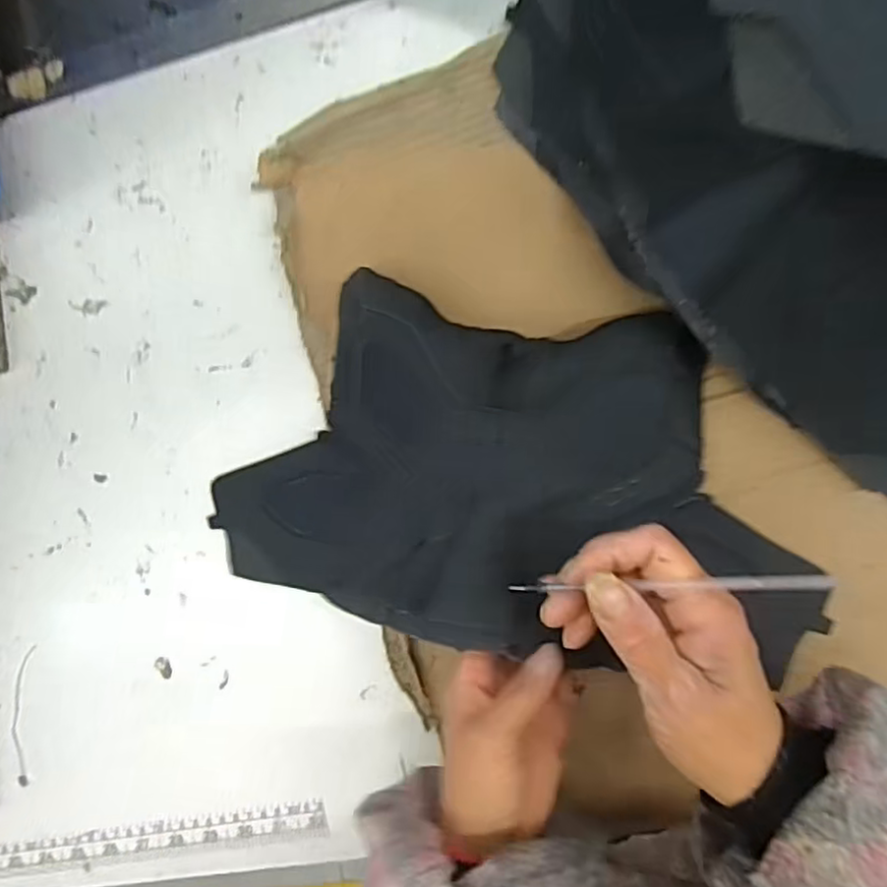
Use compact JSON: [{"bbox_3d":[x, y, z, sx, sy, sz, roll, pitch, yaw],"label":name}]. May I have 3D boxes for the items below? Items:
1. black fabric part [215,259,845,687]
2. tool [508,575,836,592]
[{"bbox_3d":[0.030,0.015,0.365,0.348,0.072,0.187,11,93,9],"label":"black fabric part"},{"bbox_3d":[0.084,0.057,0.264,0.125,0.008,0.007,-9,90,30],"label":"tool"}]

